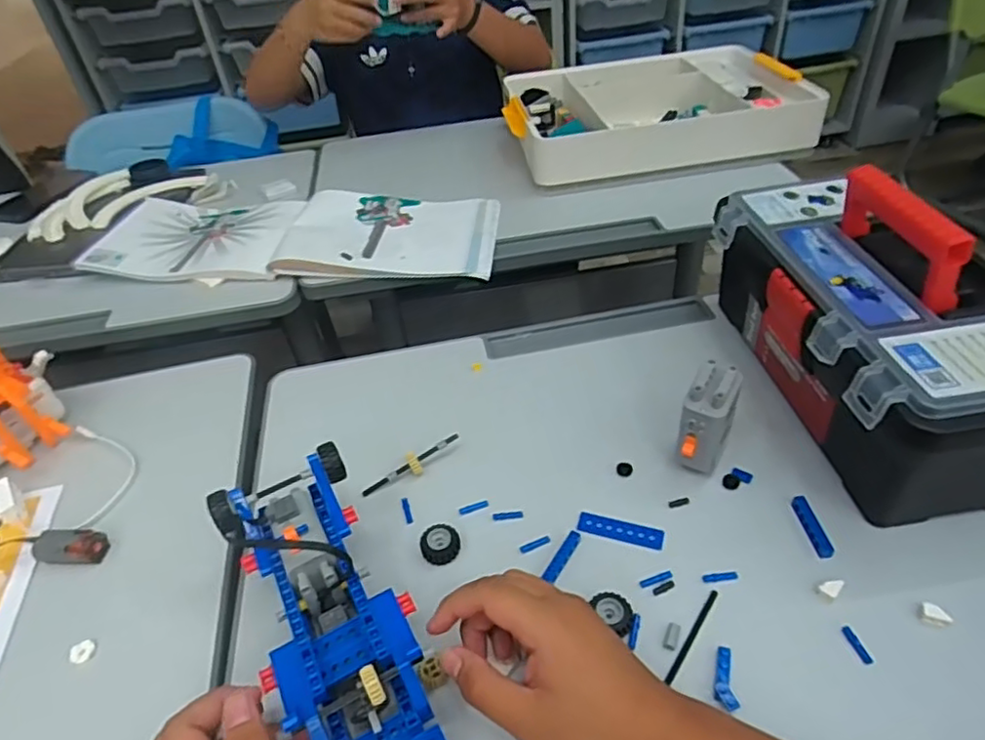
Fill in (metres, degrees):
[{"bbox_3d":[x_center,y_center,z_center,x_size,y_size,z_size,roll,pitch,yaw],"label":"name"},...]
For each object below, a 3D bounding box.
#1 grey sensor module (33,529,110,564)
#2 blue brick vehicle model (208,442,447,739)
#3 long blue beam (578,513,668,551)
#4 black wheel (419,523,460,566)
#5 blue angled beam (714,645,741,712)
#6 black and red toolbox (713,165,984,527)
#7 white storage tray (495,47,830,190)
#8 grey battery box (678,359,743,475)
[{"bbox_3d":[-0.332,0.139,0.493,0.051,0.018,0.023,1,43,6],"label":"grey sensor module"},{"bbox_3d":[-0.102,0.148,0.392,0.088,0.070,0.215,-24,57,-19],"label":"blue brick vehicle model"},{"bbox_3d":[0.097,0.121,0.476,0.064,0.004,0.018,11,45,17],"label":"long blue beam"},{"bbox_3d":[-0.040,0.132,0.474,0.029,0.011,0.029,-3,43,2],"label":"black wheel"},{"bbox_3d":[0.145,0.191,0.390,0.012,0.008,0.037,2,43,7],"label":"blue angled beam"},{"bbox_3d":[0.305,-0.047,0.503,0.151,0.180,0.286,-8,43,-3],"label":"black and red toolbox"},{"bbox_3d":[0.244,-0.418,1.002,0.426,0.085,0.318,-7,41,0],"label":"white storage tray"},{"bbox_3d":[0.167,0.040,0.486,0.035,0.082,0.046,14,46,20],"label":"grey battery box"}]

